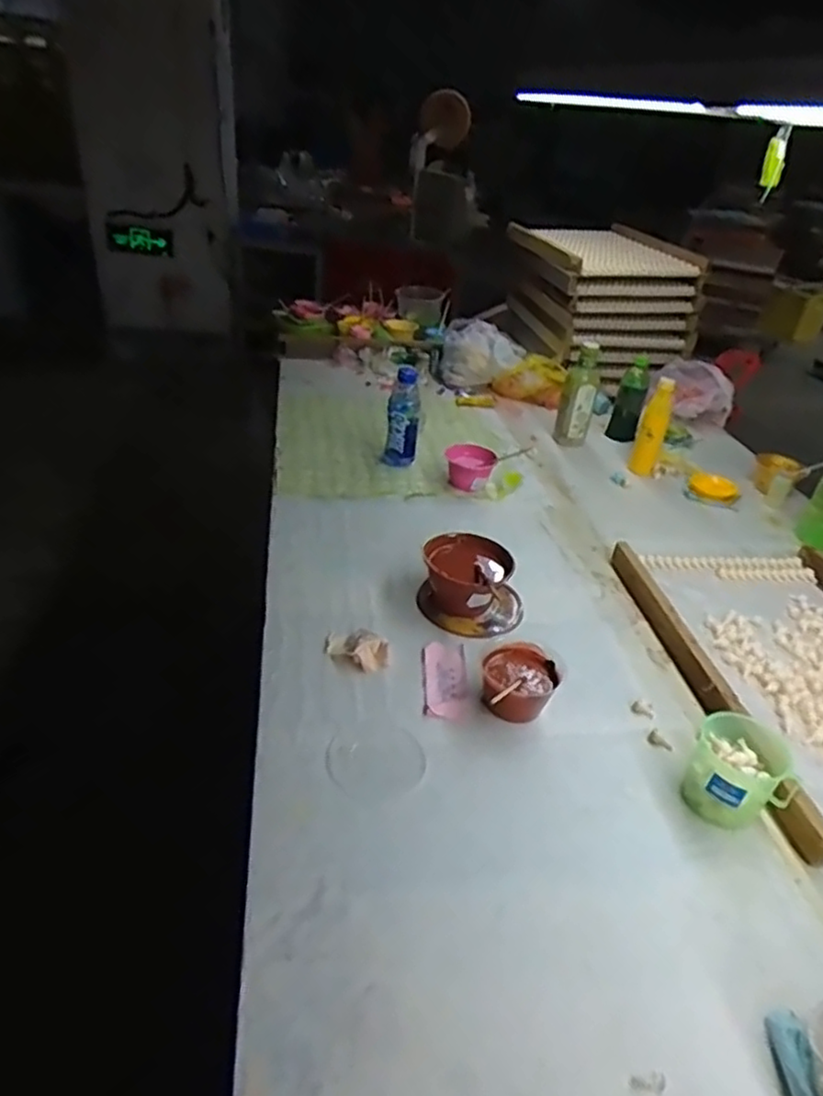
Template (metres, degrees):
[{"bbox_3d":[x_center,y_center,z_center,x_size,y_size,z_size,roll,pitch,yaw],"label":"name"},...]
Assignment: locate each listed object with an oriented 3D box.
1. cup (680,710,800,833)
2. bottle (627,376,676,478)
[{"bbox_3d":[0.385,0.269,0.819,0.098,0.096,0.105,4,33,-3],"label":"cup"},{"bbox_3d":[0.546,-0.269,1.532,0.061,0.207,0.059,17,35,16],"label":"bottle"}]

